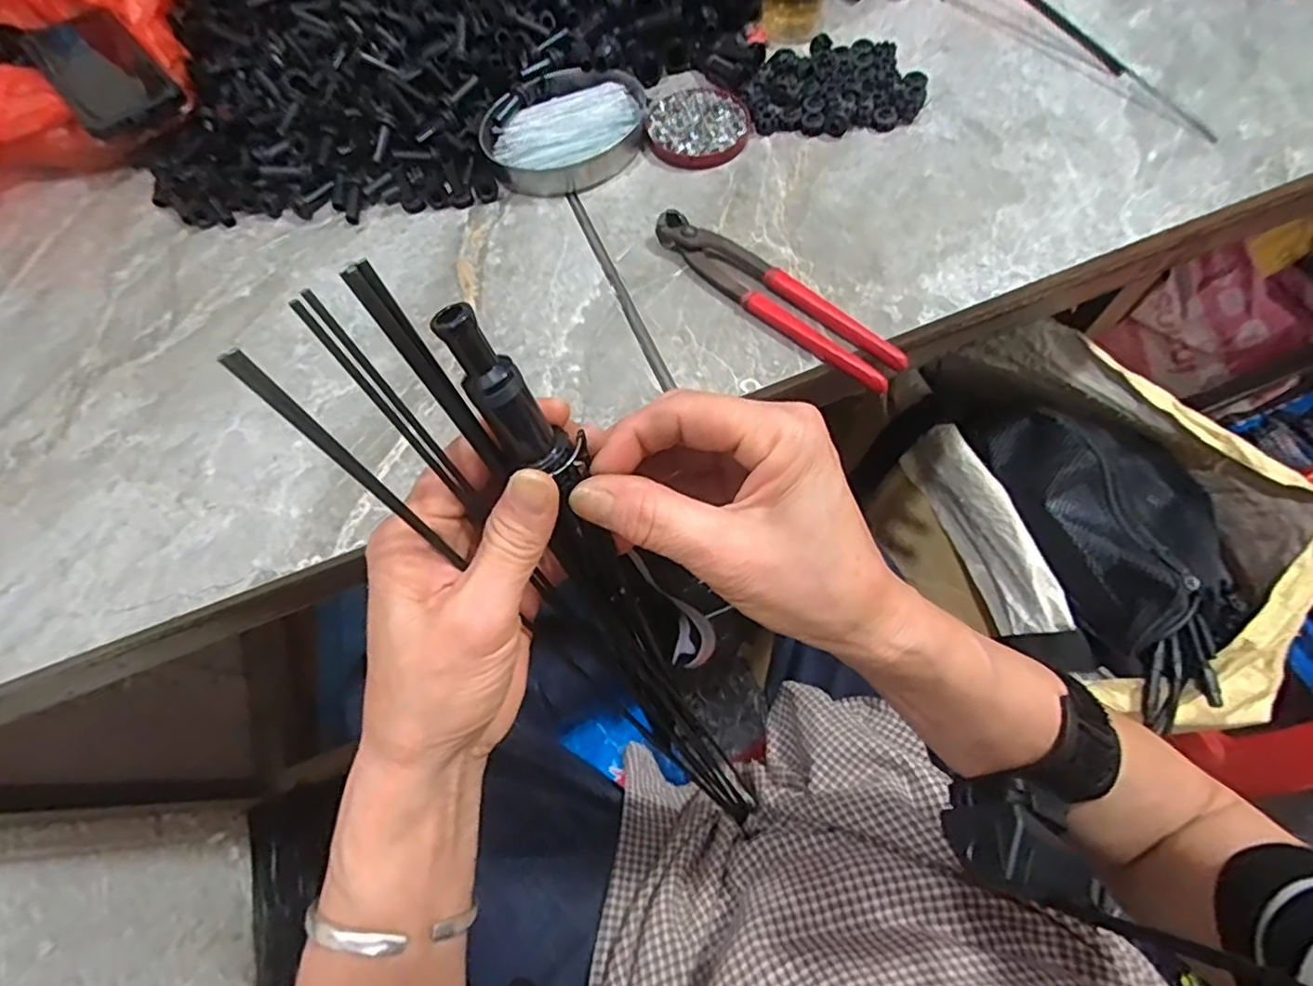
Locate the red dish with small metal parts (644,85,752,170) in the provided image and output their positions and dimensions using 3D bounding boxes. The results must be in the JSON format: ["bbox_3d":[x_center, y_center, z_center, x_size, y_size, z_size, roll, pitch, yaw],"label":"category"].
[{"bbox_3d":[0.031,-0.304,0.509,0.083,0.010,0.085,-1,67,3],"label":"red dish with small metal parts"}]

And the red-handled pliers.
[{"bbox_3d":[0.078,-0.135,0.426,0.199,0.017,0.034,41,75,18],"label":"red-handled pliers"}]

